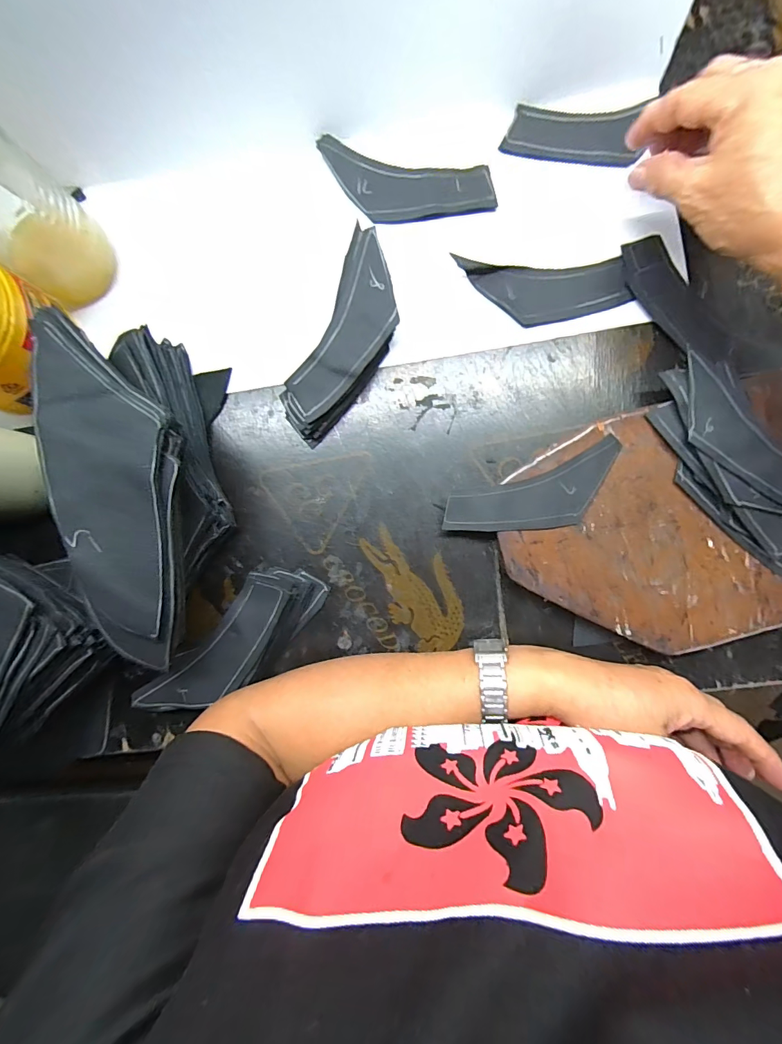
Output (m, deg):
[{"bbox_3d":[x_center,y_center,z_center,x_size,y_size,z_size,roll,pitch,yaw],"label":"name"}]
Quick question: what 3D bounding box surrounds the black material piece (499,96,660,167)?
[{"bbox_3d":[0.133,-0.287,0.310,0.094,0.007,0.034,7,115,8],"label":"black material piece"}]

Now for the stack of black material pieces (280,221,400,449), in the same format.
[{"bbox_3d":[-0.032,-0.131,0.311,0.053,0.022,0.148,26,91,2],"label":"stack of black material pieces"}]

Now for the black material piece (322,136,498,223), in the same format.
[{"bbox_3d":[0.012,-0.252,0.319,0.132,0.006,0.047,10,100,-1],"label":"black material piece"}]

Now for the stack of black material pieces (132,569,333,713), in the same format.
[{"bbox_3d":[-0.120,0.096,0.322,0.054,0.026,0.155,44,92,2],"label":"stack of black material pieces"}]

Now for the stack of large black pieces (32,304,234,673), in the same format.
[{"bbox_3d":[-0.162,-0.021,0.284,0.073,0.095,0.222,-3,91,2],"label":"stack of large black pieces"}]

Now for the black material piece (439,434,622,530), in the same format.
[{"bbox_3d":[0.105,-0.016,0.305,0.129,0.007,0.046,-19,87,6],"label":"black material piece"}]

